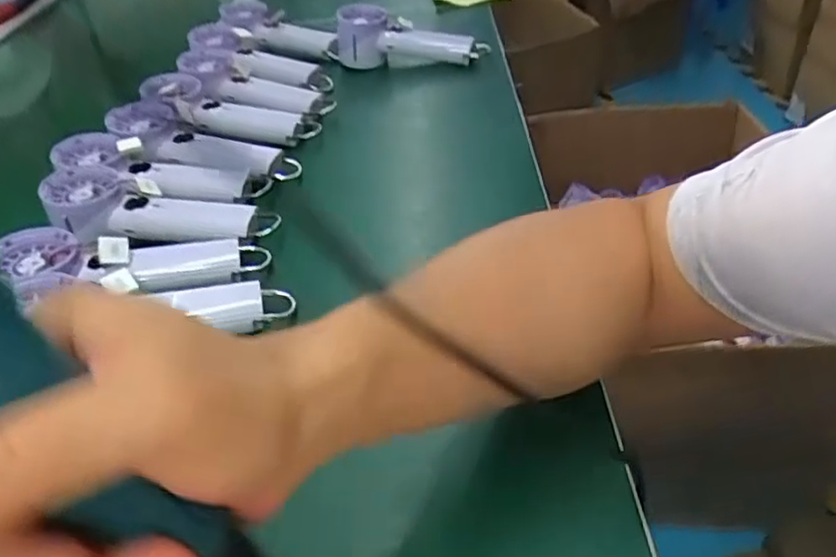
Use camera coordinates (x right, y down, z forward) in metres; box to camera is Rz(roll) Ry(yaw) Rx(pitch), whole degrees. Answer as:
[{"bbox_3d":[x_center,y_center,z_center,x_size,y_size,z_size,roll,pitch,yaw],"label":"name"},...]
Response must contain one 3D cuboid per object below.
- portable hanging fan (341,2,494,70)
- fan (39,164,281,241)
[{"bbox_3d":[-0.014,-0.305,0.826,0.199,0.059,0.060,13,43,24],"label":"portable hanging fan"},{"bbox_3d":[-0.219,-0.056,0.557,0.192,0.032,0.066,10,40,-2],"label":"fan"}]

